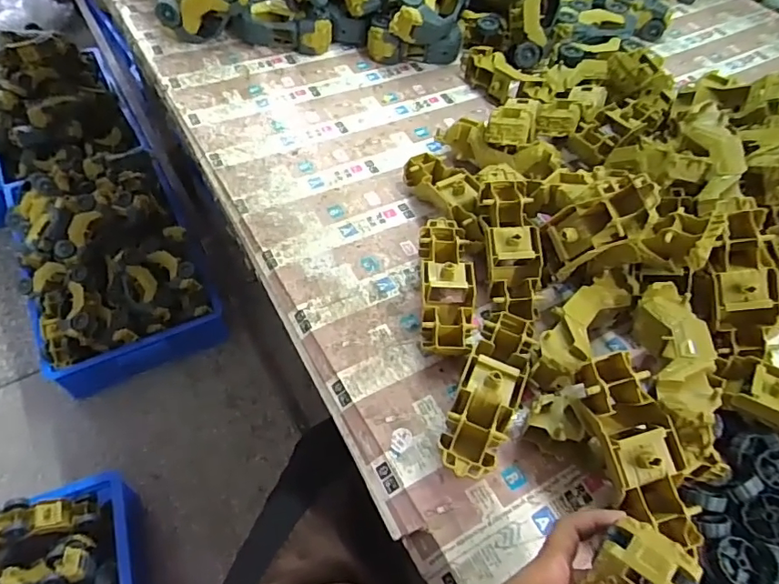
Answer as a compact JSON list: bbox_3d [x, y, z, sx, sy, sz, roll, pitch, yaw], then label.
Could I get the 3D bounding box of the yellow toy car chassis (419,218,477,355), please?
[{"bbox_3d":[0.062,-0.010,0.577,0.056,0.048,0.181,3,56,-3],"label":"yellow toy car chassis"}]

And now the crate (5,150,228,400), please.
[{"bbox_3d":[-0.691,-0.091,1.264,0.352,0.311,0.578,-23,61,-19],"label":"crate"}]

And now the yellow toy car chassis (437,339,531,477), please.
[{"bbox_3d":[0.086,0.115,0.493,0.054,0.053,0.129,23,57,10],"label":"yellow toy car chassis"}]

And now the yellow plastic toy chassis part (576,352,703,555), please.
[{"bbox_3d":[0.206,0.138,0.435,0.055,0.054,0.172,-16,78,-15],"label":"yellow plastic toy chassis part"}]

